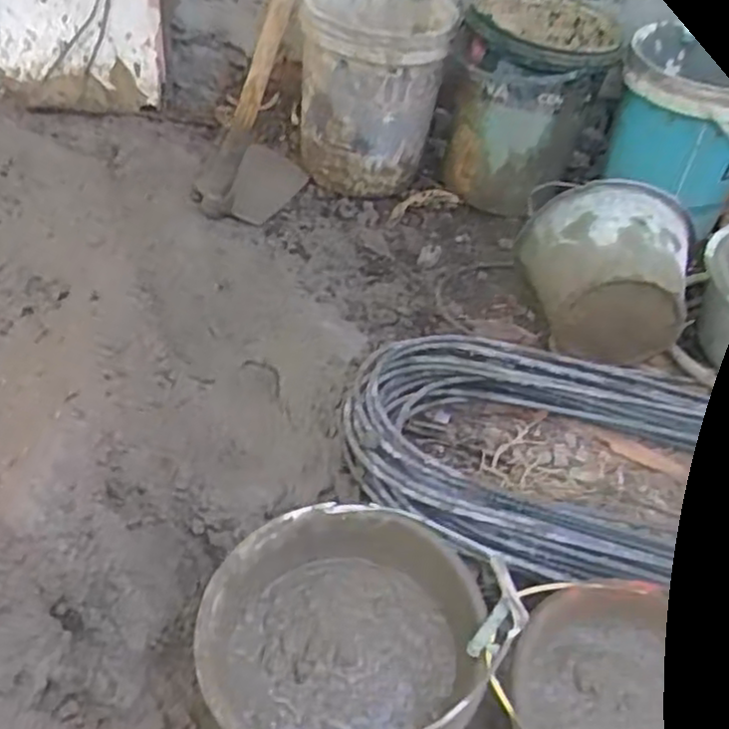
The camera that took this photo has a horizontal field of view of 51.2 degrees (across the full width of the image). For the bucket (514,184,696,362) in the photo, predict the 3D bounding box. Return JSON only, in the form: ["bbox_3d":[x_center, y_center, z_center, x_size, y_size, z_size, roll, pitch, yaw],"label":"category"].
[{"bbox_3d":[0.399,-0.159,1.284,0.263,0.205,0.221,13,44,5],"label":"bucket"}]

